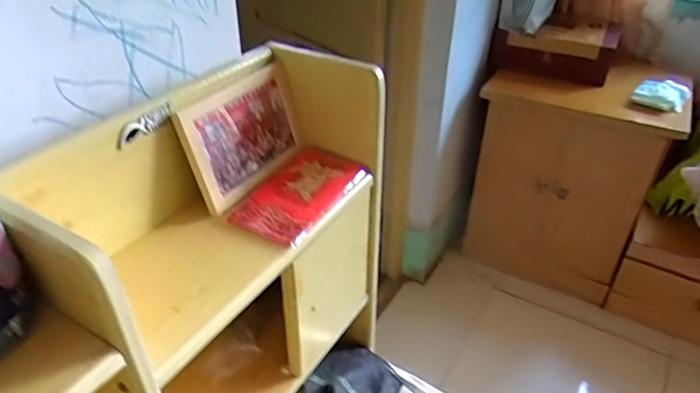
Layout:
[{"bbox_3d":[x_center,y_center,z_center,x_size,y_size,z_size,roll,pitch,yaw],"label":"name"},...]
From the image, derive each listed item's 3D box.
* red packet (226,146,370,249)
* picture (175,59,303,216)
[{"bbox_3d":[-0.054,-0.006,0.609,0.094,0.012,0.174,17,38,22],"label":"red packet"},{"bbox_3d":[-0.121,-0.075,0.608,0.010,0.112,0.171,-2,29,36],"label":"picture"}]

